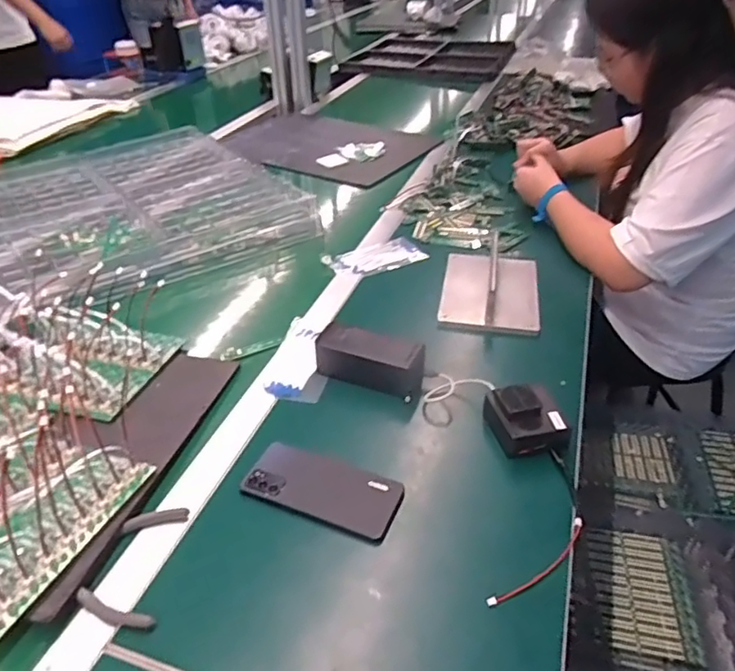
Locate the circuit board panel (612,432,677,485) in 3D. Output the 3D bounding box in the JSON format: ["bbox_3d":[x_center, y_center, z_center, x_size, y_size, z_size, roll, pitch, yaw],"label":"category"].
[{"bbox_3d":[0.488,0.216,1.053,0.095,0.008,0.120,-2,37,15],"label":"circuit board panel"}]

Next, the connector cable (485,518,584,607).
[{"bbox_3d":[0.157,0.206,0.534,0.131,0.005,0.017,-27,46,-29],"label":"connector cable"}]

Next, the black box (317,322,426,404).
[{"bbox_3d":[0.003,0.028,0.732,0.132,0.057,0.049,15,39,18],"label":"black box"}]

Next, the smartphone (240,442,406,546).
[{"bbox_3d":[-0.044,0.154,0.601,0.155,0.006,0.075,15,41,18],"label":"smartphone"}]

